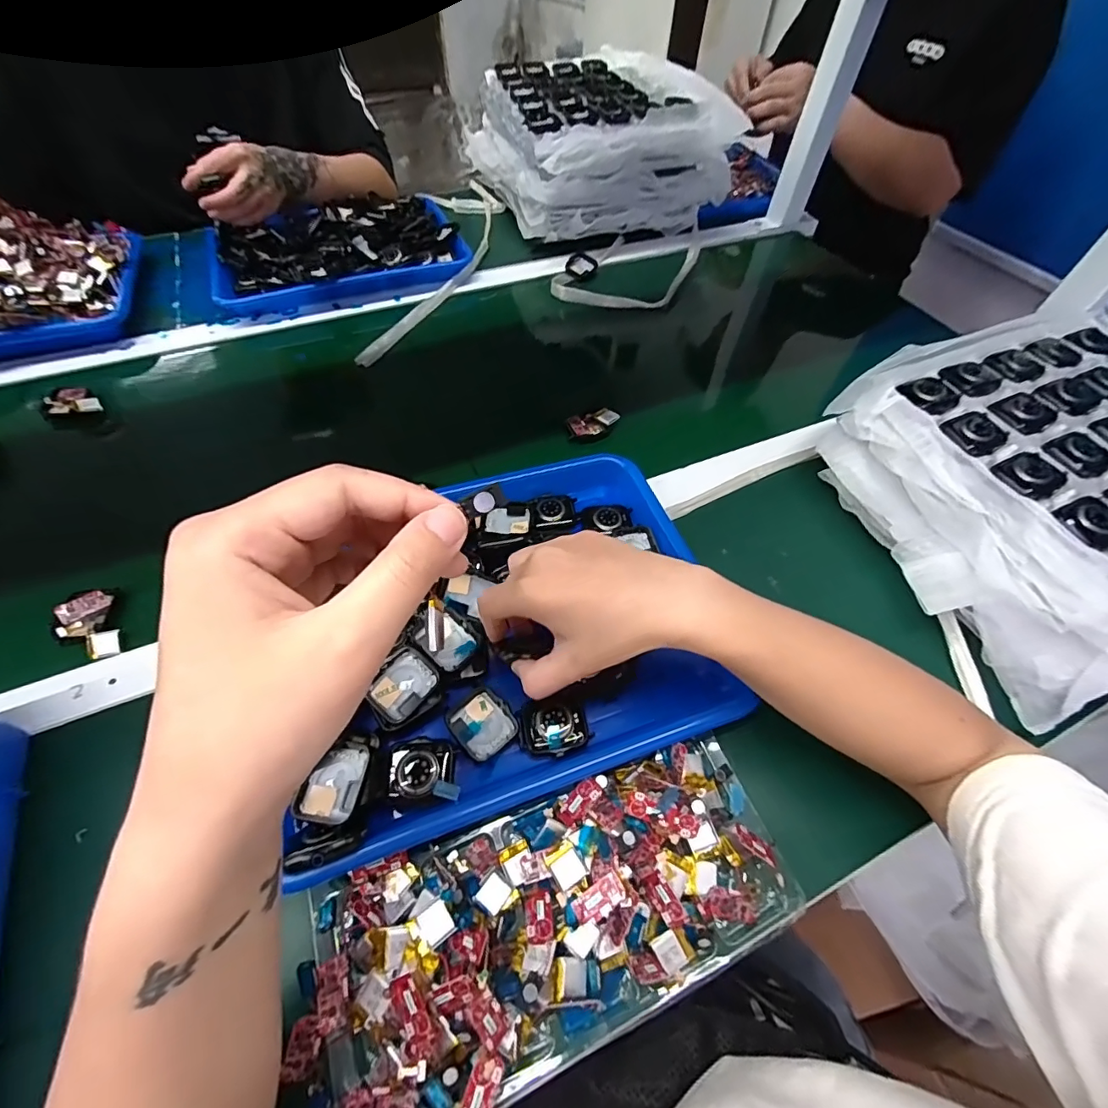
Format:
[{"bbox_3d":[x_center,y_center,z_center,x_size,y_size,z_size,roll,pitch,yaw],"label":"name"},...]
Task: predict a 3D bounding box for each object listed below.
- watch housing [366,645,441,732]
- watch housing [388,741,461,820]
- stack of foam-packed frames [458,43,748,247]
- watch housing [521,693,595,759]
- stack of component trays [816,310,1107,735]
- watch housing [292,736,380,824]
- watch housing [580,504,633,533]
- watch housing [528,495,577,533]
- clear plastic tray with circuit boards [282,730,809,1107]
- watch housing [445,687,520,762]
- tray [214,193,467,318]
[{"bbox_3d":[-0.097,0.088,0.320,0.045,0.012,0.039,-42,78,-11],"label":"watch housing"},{"bbox_3d":[-0.080,0.134,0.298,0.038,0.012,0.037,-12,57,-10],"label":"watch housing"},{"bbox_3d":[0.061,-0.629,0.752,0.300,0.136,0.308,-18,58,-15],"label":"stack of foam-packed frames"},{"bbox_3d":[0.000,0.112,0.323,0.043,0.008,0.036,-10,56,-9],"label":"watch housing"},{"bbox_3d":[0.417,-0.063,0.402,0.290,0.097,0.287,-15,57,-12],"label":"stack of component trays"},{"bbox_3d":[-0.122,0.129,0.282,0.033,0.015,0.046,8,55,3],"label":"watch housing"},{"bbox_3d":[0.045,-0.029,0.415,0.043,0.007,0.030,0,55,-3],"label":"watch housing"},{"bbox_3d":[0.000,-0.034,0.416,0.040,0.009,0.037,-6,56,-7],"label":"watch housing"},{"bbox_3d":[0.005,0.201,0.272,0.263,0.038,0.117,-15,57,-13],"label":"clear plastic tray with circuit boards"},{"bbox_3d":[-0.047,0.111,0.323,0.037,0.005,0.040,-36,64,-24],"label":"watch housing"},{"bbox_3d":[-0.298,-0.431,0.672,0.313,0.053,0.227,-17,58,-14],"label":"tray"}]

